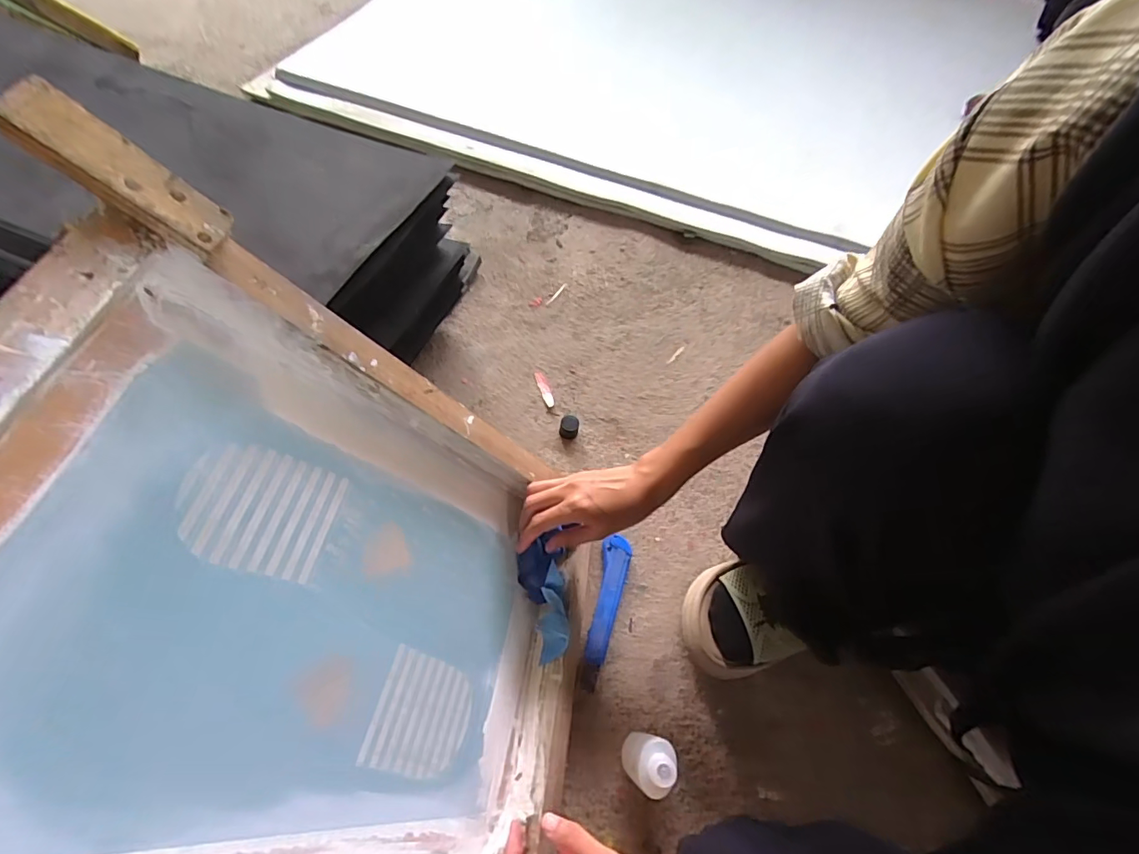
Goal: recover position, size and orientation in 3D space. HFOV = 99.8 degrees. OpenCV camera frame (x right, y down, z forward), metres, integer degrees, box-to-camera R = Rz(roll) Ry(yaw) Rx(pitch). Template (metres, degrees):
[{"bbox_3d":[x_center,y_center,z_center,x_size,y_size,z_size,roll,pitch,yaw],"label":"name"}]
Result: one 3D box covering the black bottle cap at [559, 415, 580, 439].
[{"bbox_3d":[0.000,0.002,0.612,0.023,0.025,0.023,7,59,1],"label":"black bottle cap"}]

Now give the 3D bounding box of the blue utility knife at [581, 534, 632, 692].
[{"bbox_3d":[0.040,0.194,0.509,0.030,0.013,0.154,11,59,4],"label":"blue utility knife"}]

